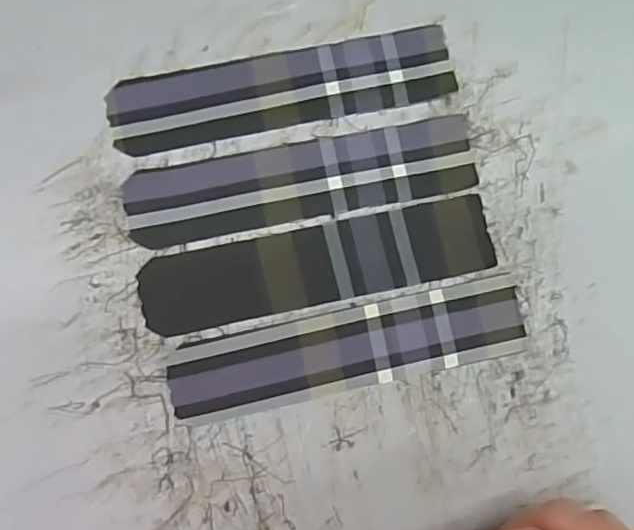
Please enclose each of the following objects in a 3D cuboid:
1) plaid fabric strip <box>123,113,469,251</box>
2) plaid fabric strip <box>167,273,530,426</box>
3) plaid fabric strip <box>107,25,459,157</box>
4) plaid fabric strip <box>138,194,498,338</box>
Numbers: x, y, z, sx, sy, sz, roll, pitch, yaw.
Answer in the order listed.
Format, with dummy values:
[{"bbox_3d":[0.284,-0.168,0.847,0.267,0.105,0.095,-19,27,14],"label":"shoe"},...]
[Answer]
[{"bbox_3d":[-0.005,-0.035,0.251,0.140,0.004,0.033,-11,84,-5],"label":"plaid fabric strip"},{"bbox_3d":[0.014,0.033,0.245,0.141,0.004,0.032,-11,84,-5],"label":"plaid fabric strip"},{"bbox_3d":[-0.014,-0.073,0.256,0.140,0.004,0.032,-11,84,-5],"label":"plaid fabric strip"},{"bbox_3d":[0.001,0.000,0.249,0.140,0.004,0.032,-12,84,-5],"label":"plaid fabric strip"}]

